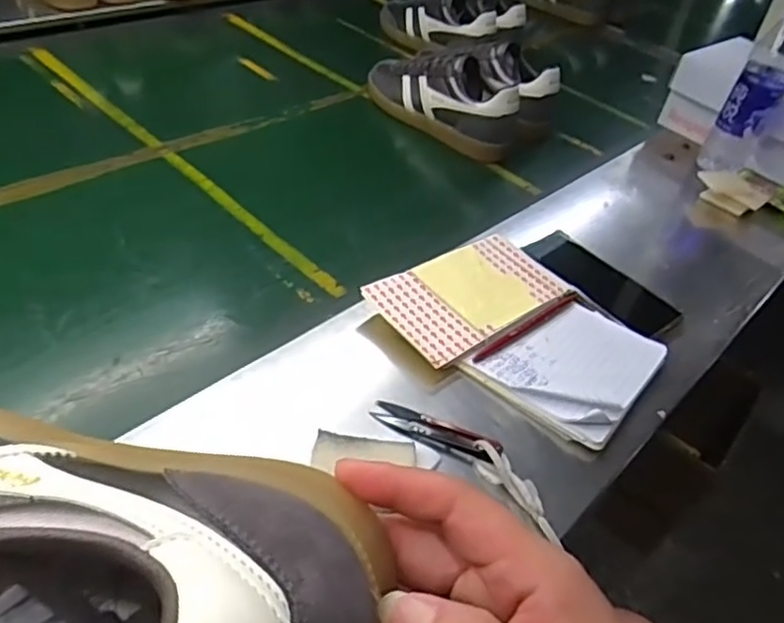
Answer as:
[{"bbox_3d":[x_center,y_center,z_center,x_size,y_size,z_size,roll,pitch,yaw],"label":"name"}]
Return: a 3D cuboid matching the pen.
[{"bbox_3d":[0.126,0.013,0.596,0.149,0.011,0.007,-29,55,-34],"label":"pen"}]

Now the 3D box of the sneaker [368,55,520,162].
[{"bbox_3d":[0.080,-0.316,0.926,0.098,0.087,0.274,-22,52,-30],"label":"sneaker"}]

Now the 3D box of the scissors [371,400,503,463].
[{"bbox_3d":[0.034,0.092,0.499,0.101,0.006,0.025,21,44,11],"label":"scissors"}]

